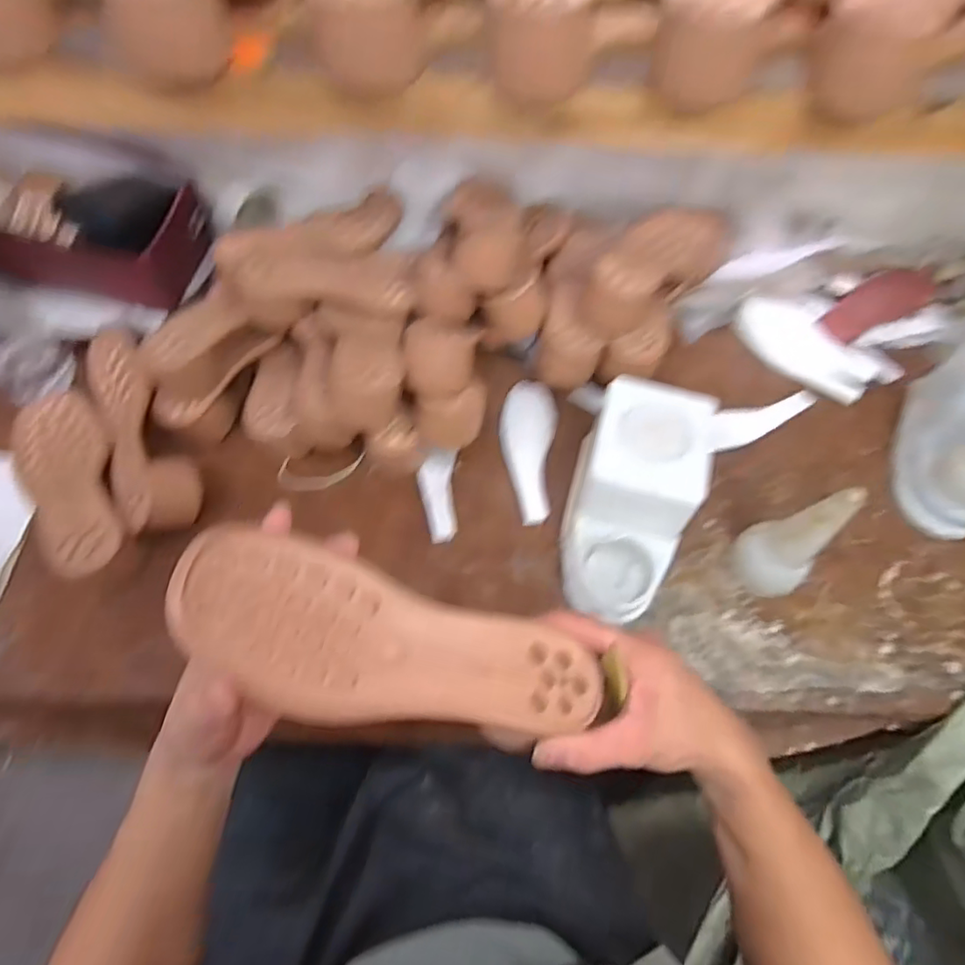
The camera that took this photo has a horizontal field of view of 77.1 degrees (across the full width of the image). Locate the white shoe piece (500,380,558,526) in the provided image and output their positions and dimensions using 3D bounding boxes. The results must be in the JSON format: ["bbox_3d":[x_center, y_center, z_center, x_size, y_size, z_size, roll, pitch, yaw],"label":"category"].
[{"bbox_3d":[0.047,-0.037,0.650,0.058,0.014,0.167,7,61,2],"label":"white shoe piece"}]

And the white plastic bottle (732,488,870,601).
[{"bbox_3d":[0.279,0.051,0.537,0.051,0.151,0.065,-39,70,-21],"label":"white plastic bottle"}]

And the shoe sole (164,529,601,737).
[{"bbox_3d":[-0.046,0.095,0.345,0.234,0.025,0.087,18,61,-11],"label":"shoe sole"}]

